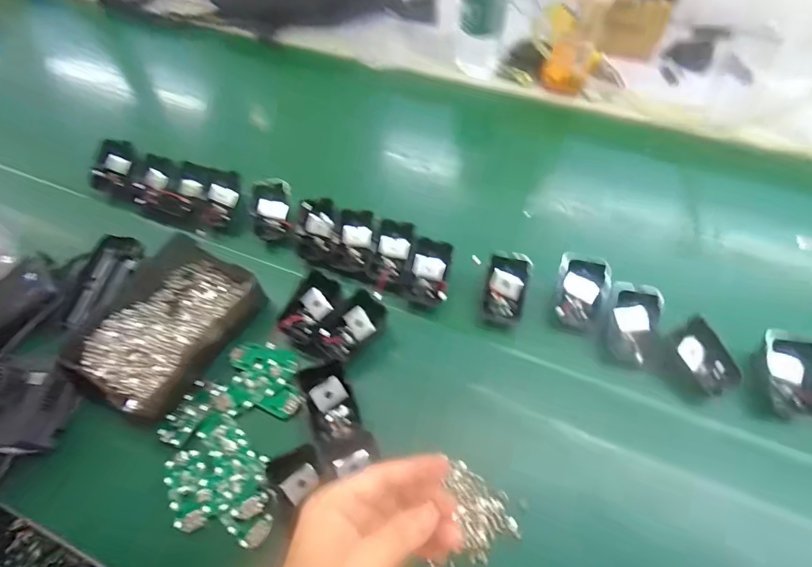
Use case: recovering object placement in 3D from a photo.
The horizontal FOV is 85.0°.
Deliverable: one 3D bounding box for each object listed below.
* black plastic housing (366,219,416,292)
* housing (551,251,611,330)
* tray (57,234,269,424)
[{"bbox_3d":[-0.018,-0.026,0.483,0.040,0.025,0.081,11,71,10],"label":"black plastic housing"},{"bbox_3d":[0.177,0.009,0.448,0.049,0.016,0.074,12,91,9],"label":"housing"},{"bbox_3d":[-0.239,0.036,0.441,0.133,0.038,0.168,30,63,19],"label":"tray"}]

